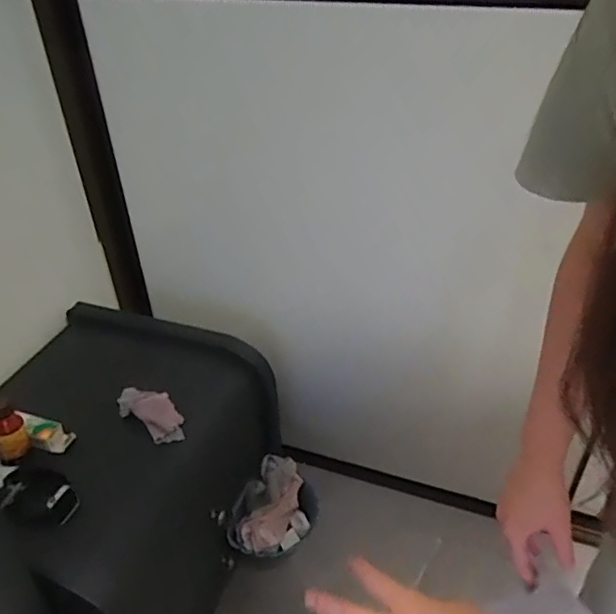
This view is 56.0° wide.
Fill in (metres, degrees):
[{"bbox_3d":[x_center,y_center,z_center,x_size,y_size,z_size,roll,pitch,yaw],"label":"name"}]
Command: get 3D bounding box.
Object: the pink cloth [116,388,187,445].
[{"bbox_3d":[-0.245,0.163,0.910,0.125,0.046,0.062,32,46,14],"label":"pink cloth"}]

